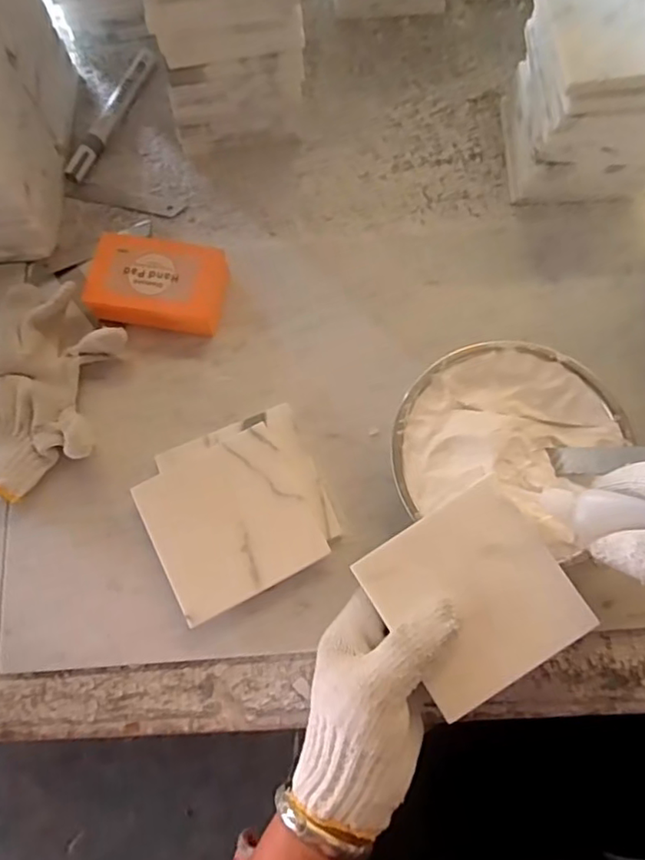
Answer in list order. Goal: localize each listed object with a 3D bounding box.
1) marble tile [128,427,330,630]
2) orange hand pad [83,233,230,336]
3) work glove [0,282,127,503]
[{"bbox_3d":[-0.062,0.060,0.389,0.100,0.006,0.101,-26,74,-5],"label":"marble tile"},{"bbox_3d":[-0.120,-0.108,0.438,0.093,0.036,0.067,6,74,3],"label":"orange hand pad"},{"bbox_3d":[-0.205,-0.031,0.418,0.112,0.032,0.157,7,74,3],"label":"work glove"}]

